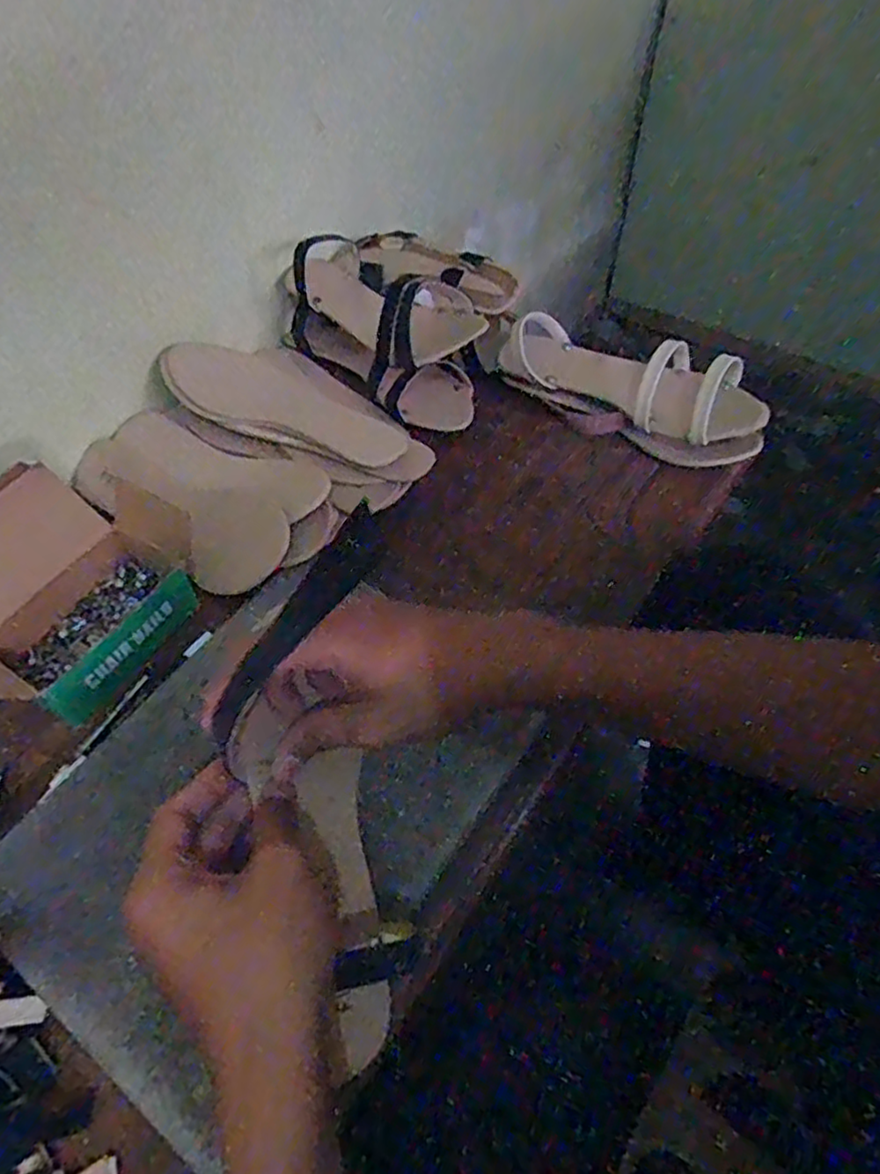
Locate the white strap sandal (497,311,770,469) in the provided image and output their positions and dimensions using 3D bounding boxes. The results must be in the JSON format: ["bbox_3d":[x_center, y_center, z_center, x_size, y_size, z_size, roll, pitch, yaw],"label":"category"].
[{"bbox_3d":[0.165,-0.171,0.579,0.229,0.054,0.082,26,58,19],"label":"white strap sandal"}]

